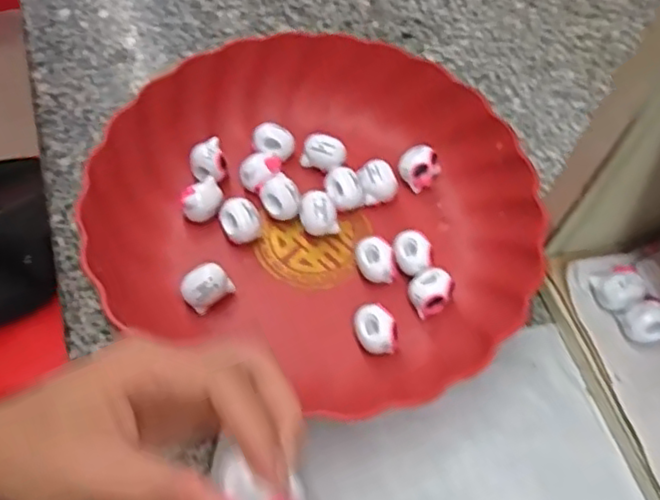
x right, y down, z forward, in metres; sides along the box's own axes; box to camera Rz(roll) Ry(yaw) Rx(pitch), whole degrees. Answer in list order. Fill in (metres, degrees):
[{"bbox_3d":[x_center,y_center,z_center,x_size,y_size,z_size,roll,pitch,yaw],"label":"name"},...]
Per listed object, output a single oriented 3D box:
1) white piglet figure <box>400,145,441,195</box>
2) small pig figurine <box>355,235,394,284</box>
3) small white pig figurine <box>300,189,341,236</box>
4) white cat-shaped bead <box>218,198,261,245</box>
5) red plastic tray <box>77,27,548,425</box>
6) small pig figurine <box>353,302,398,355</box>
[{"bbox_3d":[0.054,-0.049,0.399,0.022,0.024,0.022,33,62,15],"label":"white piglet figure"},{"bbox_3d":[0.025,0.008,0.368,0.018,0.022,0.025,-16,61,-14],"label":"small pig figurine"},{"bbox_3d":[-0.006,-0.020,0.380,0.022,0.026,0.019,-5,59,-8],"label":"small white pig figurine"},{"bbox_3d":[-0.052,-0.015,0.376,0.022,0.024,0.020,-9,60,-10],"label":"white cat-shaped bead"},{"bbox_3d":[-0.002,-0.030,0.375,0.234,0.050,0.214,22,59,9],"label":"red plastic tray"},{"bbox_3d":[0.023,0.044,0.345,0.021,0.020,0.025,-16,61,-14],"label":"small pig figurine"}]

